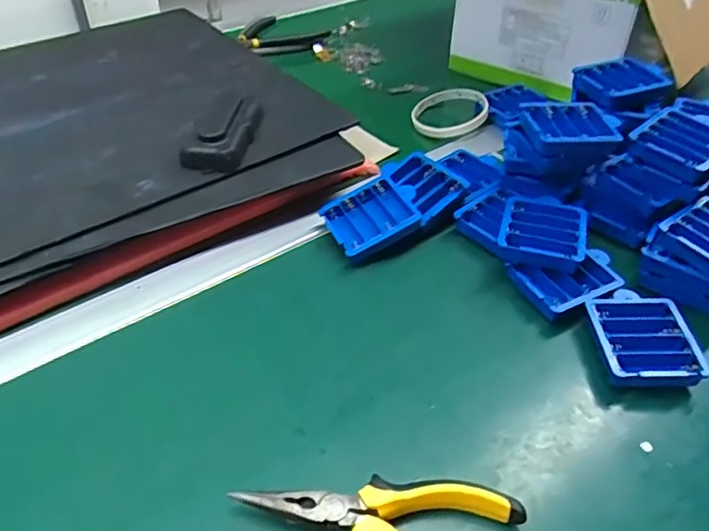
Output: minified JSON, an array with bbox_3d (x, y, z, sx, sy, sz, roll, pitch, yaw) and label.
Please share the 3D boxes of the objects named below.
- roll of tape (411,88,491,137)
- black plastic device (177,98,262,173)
[{"bbox_3d":[0.113,-0.171,0.658,0.086,0.017,0.085,-8,46,8],"label":"roll of tape"},{"bbox_3d":[-0.114,-0.118,0.521,0.049,0.027,0.090,8,42,8],"label":"black plastic device"}]

